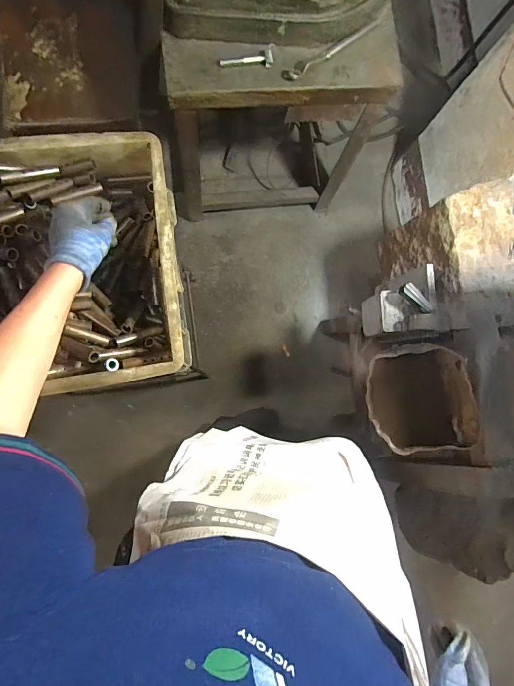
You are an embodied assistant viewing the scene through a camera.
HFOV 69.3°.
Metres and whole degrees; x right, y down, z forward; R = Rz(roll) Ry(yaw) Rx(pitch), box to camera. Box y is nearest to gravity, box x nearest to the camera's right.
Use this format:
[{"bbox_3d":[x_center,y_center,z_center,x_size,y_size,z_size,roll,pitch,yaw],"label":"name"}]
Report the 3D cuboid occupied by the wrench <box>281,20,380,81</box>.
[{"bbox_3d":[0.156,-0.613,0.771,0.237,0.019,0.033,-37,90,-8],"label":"wrench"}]

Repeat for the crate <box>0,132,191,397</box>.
[{"bbox_3d":[-0.345,-0.102,0.535,0.451,0.148,0.344,-6,86,-7],"label":"crate"}]

